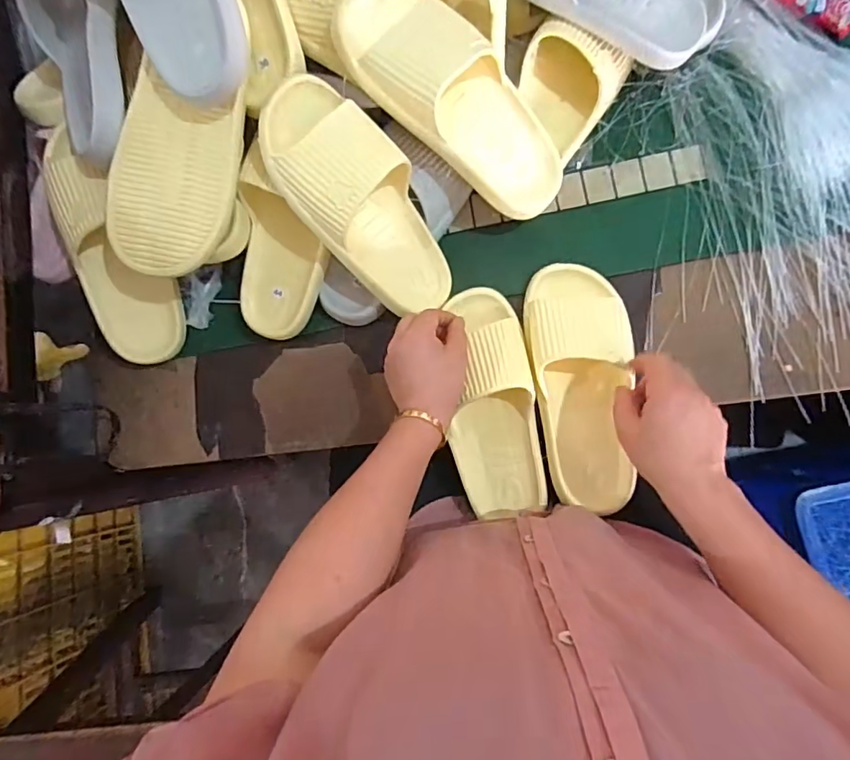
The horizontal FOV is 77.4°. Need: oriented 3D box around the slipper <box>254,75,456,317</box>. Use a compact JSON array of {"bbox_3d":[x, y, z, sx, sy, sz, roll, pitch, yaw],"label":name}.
[{"bbox_3d":[-0.058,-0.166,0.503,0.107,0.060,0.244,-37,116,1],"label":"slipper"}]

